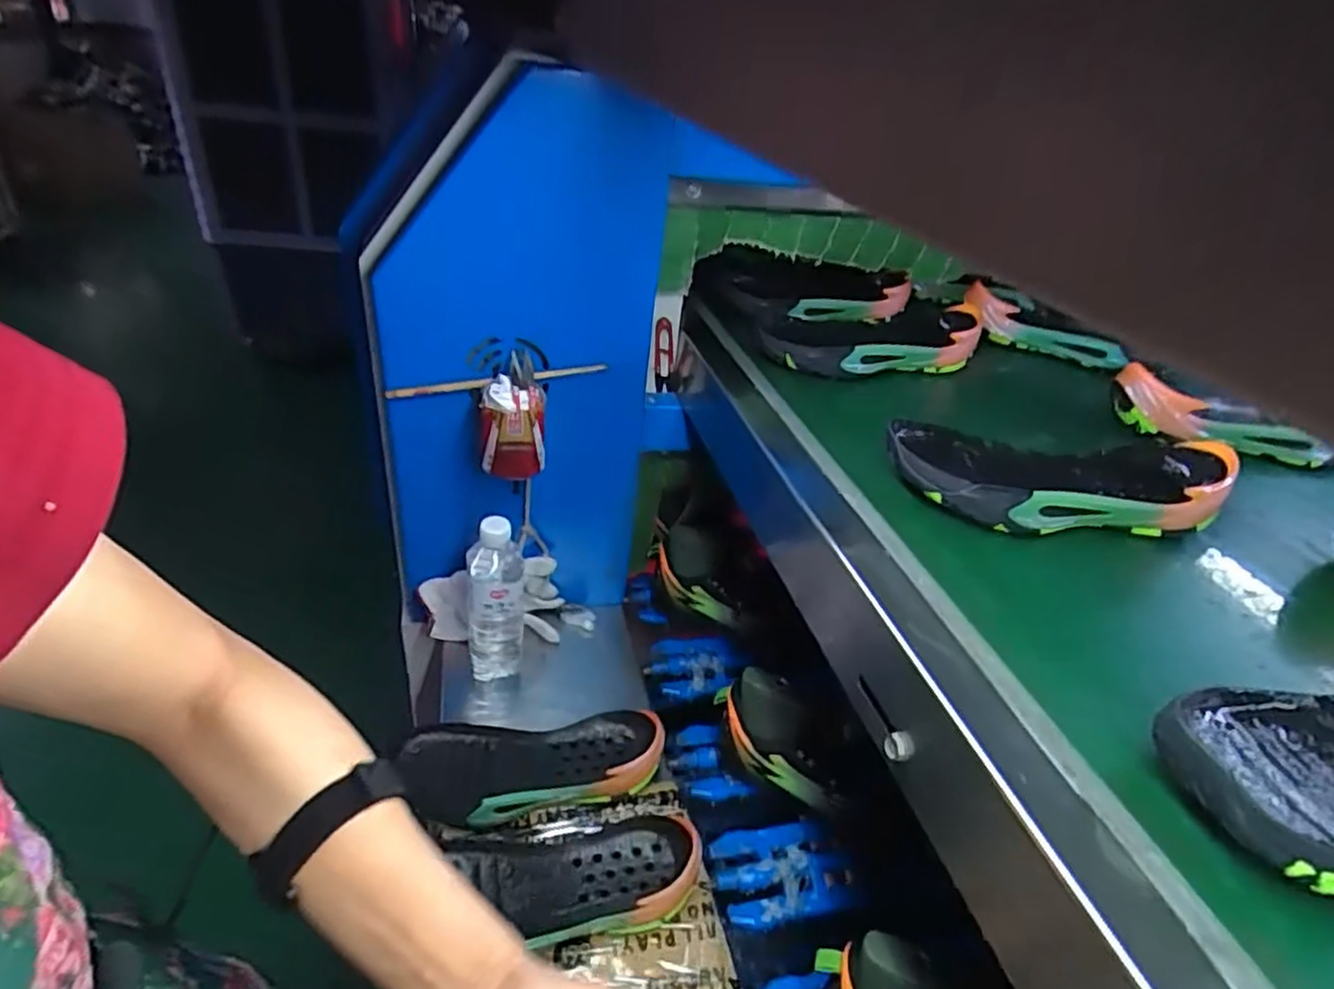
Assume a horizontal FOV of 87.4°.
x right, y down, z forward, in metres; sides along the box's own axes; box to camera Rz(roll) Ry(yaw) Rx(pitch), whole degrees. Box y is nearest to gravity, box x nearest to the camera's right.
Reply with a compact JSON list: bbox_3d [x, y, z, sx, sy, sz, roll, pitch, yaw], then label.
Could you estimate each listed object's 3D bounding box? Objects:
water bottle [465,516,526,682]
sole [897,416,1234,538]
[{"bbox_3d":[-0.198,0.114,0.801,0.064,0.210,0.072,-1,31,-13],"label":"water bottle"},{"bbox_3d":[0.308,-0.016,0.563,0.263,0.057,0.103,2,31,-8],"label":"sole"}]

